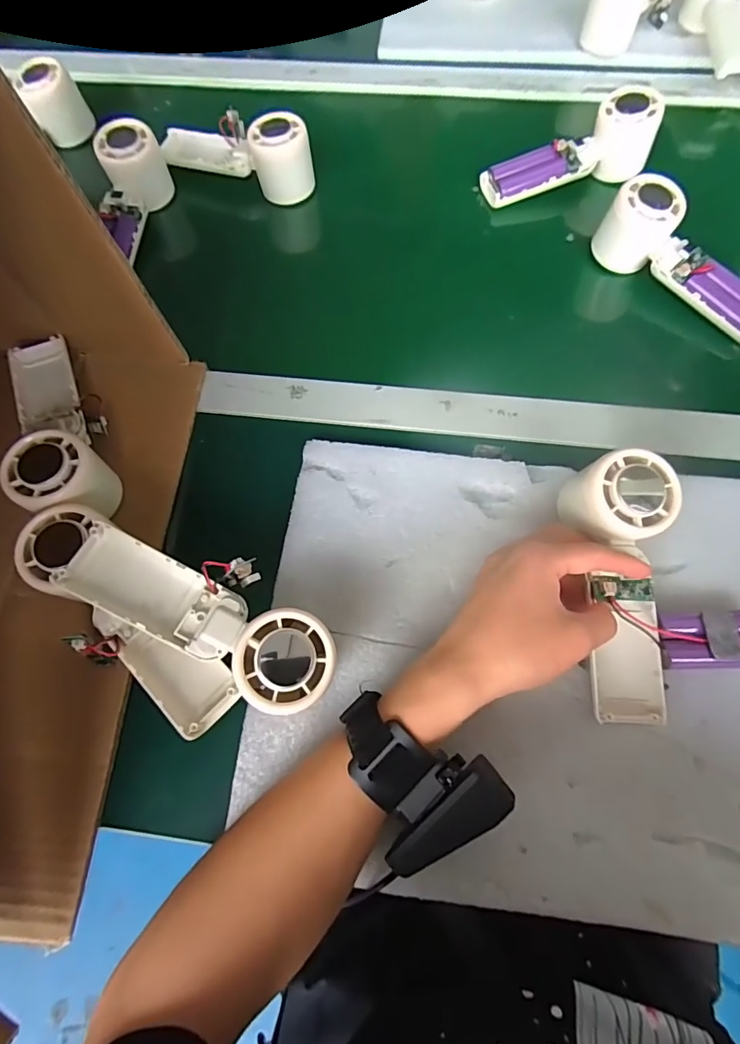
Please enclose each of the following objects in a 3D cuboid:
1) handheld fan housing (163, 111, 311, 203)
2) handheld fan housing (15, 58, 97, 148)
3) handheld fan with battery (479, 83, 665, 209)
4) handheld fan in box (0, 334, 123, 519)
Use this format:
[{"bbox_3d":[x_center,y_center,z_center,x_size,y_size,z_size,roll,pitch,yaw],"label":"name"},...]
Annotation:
[{"bbox_3d":[-0.133,-0.374,0.483,0.154,0.053,0.061,26,72,11],"label":"handheld fan housing"},{"bbox_3d":[-0.332,-0.444,0.521,0.053,0.062,0.048,-25,70,-8],"label":"handheld fan housing"},{"bbox_3d":[0.190,-0.355,0.474,0.160,0.055,0.047,-18,69,8],"label":"handheld fan with battery"},{"bbox_3d":[-0.231,-0.079,0.364,0.058,0.060,0.178,-22,70,-6],"label":"handheld fan in box"}]

